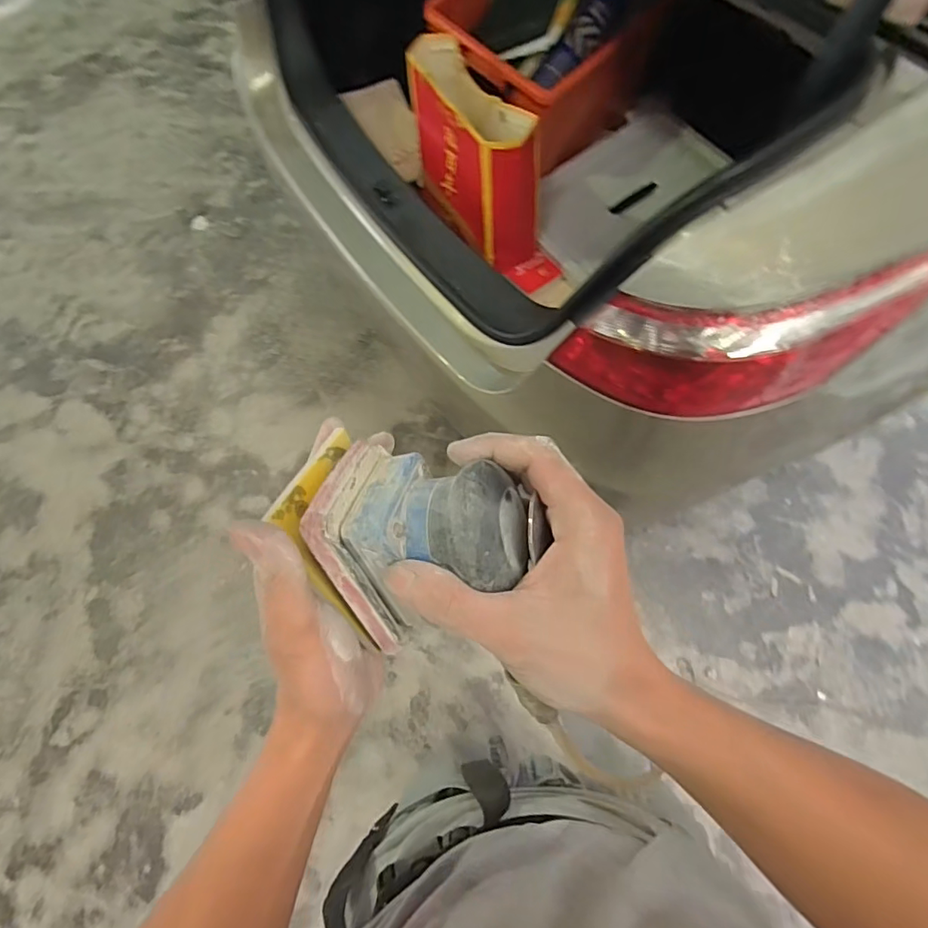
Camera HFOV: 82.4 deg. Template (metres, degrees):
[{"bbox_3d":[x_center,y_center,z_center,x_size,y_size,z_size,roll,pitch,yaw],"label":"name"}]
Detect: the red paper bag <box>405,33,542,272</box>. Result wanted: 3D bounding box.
[{"bbox_3d":[0.022,-0.629,1.106,0.121,0.274,0.316,-28,71,-9],"label":"red paper bag"}]

